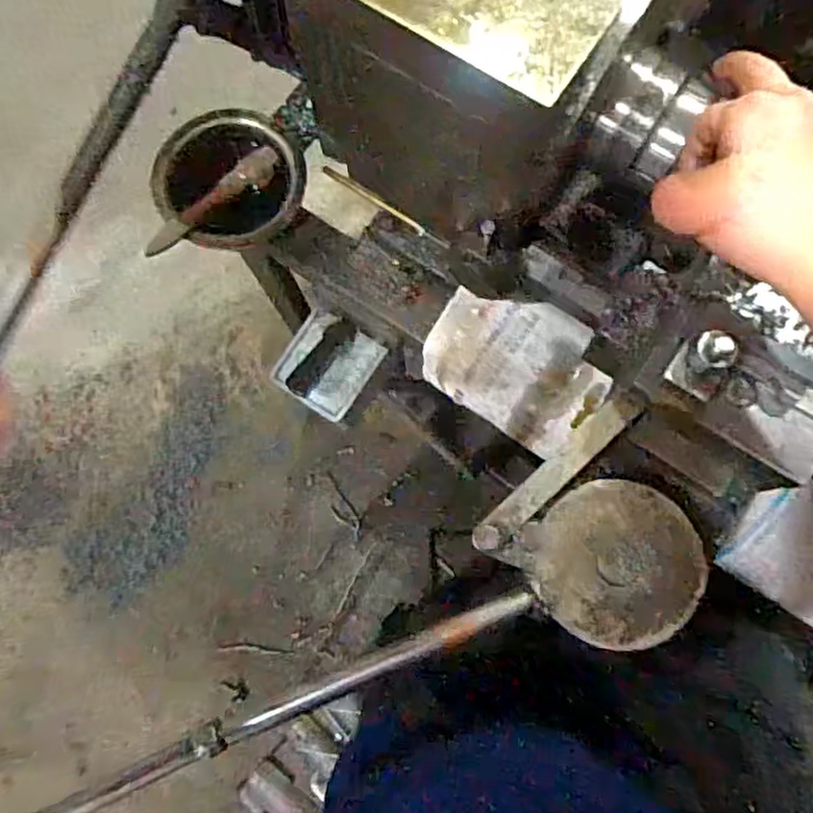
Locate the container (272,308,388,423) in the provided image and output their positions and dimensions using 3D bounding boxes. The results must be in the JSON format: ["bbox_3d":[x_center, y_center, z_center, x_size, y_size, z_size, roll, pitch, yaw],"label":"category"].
[{"bbox_3d":[-0.080,-0.044,0.652,0.081,0.033,0.092,34,81,7],"label":"container"}]

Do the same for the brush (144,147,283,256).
[{"bbox_3d":[-0.172,-0.182,0.587,0.023,0.025,0.144,44,82,9],"label":"brush"}]

